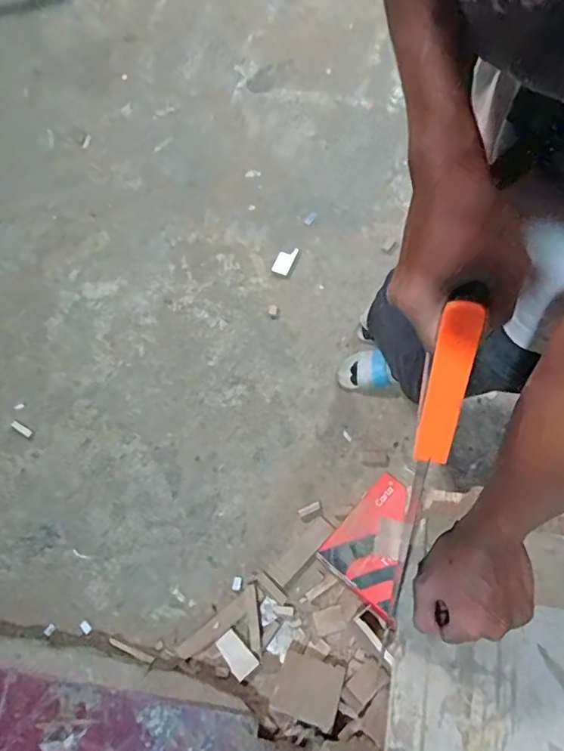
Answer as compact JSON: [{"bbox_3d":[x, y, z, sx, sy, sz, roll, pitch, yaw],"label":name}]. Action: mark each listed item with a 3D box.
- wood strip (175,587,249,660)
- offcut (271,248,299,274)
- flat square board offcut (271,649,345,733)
[{"bbox_3d":[-0.152,0.580,1.156,0.198,0.012,0.043,-38,72,-10],"label":"wood strip"},{"bbox_3d":[0.009,-0.349,1.507,0.051,0.007,0.096,22,73,12],"label":"offcut"},{"bbox_3d":[0.056,0.671,1.076,0.133,0.011,0.120,12,57,18],"label":"flat square board offcut"}]

